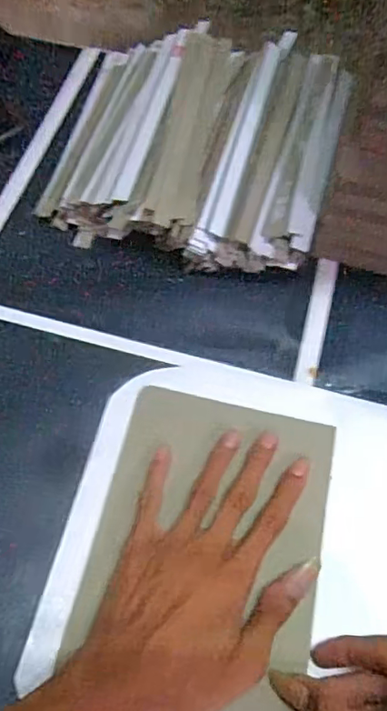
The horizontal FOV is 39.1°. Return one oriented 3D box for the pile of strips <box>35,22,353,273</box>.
[{"bbox_3d":[0.002,-0.183,0.486,0.234,0.070,0.234,1,63,-1],"label":"pile of strips"}]

